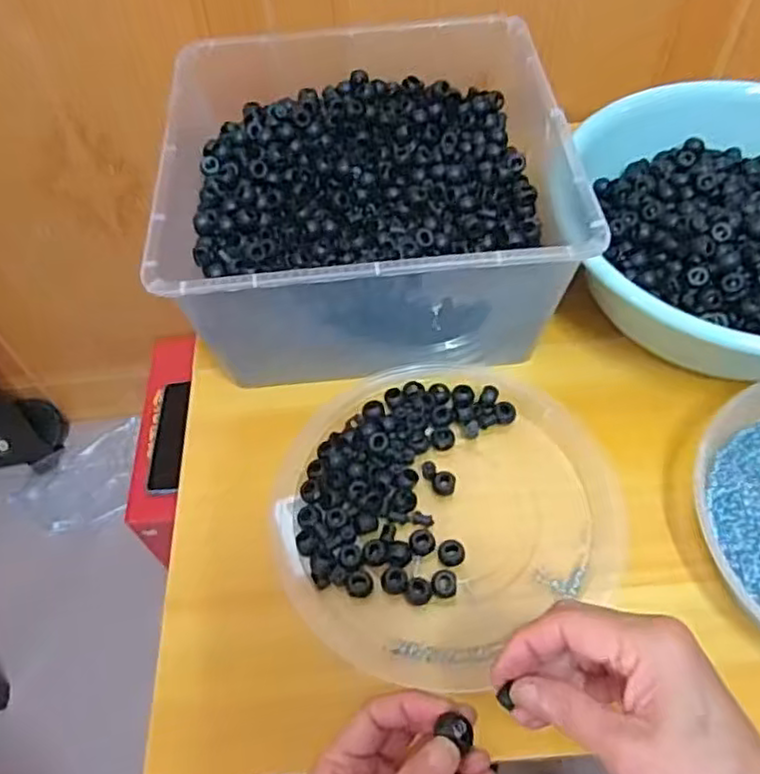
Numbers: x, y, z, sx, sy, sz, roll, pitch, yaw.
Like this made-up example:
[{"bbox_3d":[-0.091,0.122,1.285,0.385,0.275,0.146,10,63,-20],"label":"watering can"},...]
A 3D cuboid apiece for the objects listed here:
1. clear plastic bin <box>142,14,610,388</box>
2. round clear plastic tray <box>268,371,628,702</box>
[{"bbox_3d":[-0.027,-0.158,0.567,0.326,0.128,0.299,-5,56,-1],"label":"clear plastic bin"},{"bbox_3d":[0.047,0.076,0.490,0.236,0.020,0.222,-1,56,2],"label":"round clear plastic tray"}]

